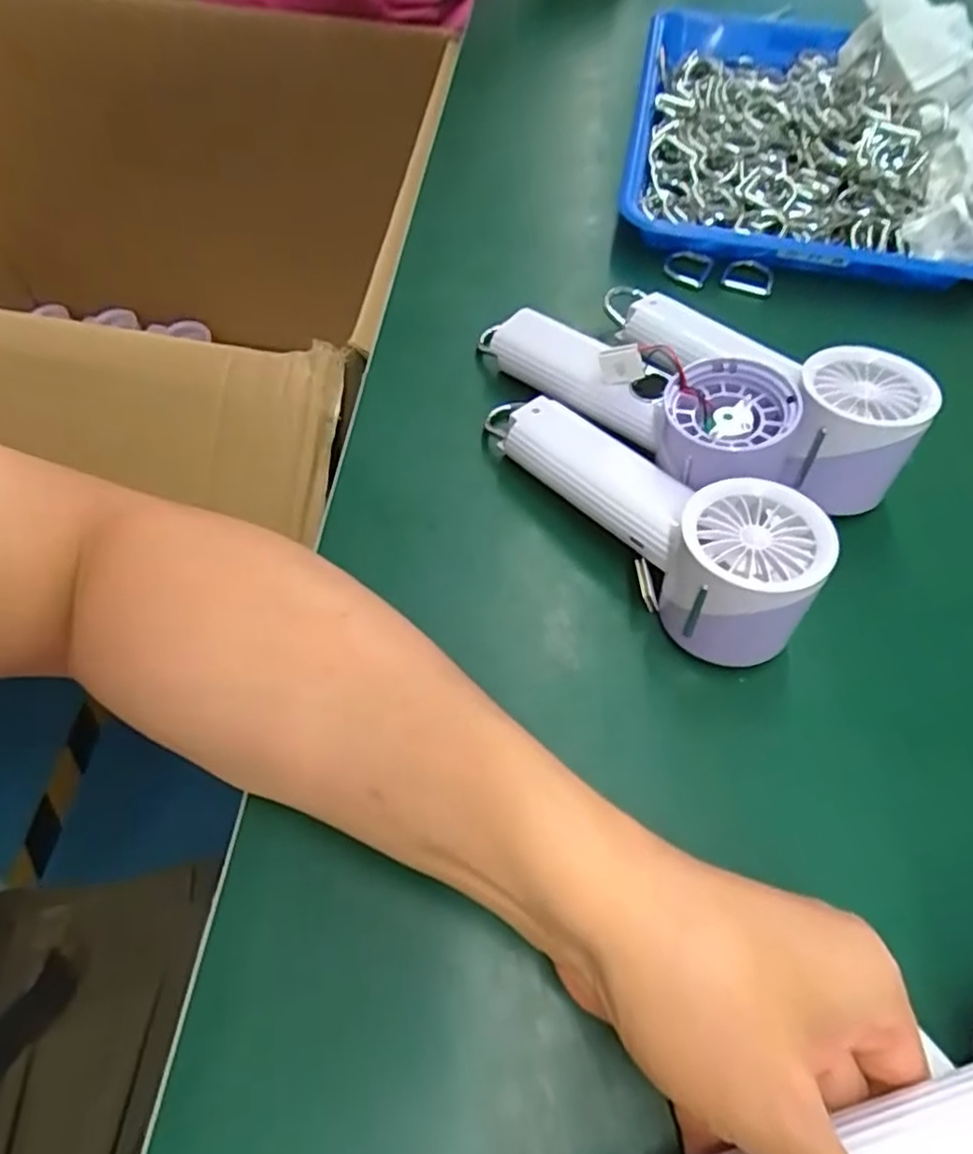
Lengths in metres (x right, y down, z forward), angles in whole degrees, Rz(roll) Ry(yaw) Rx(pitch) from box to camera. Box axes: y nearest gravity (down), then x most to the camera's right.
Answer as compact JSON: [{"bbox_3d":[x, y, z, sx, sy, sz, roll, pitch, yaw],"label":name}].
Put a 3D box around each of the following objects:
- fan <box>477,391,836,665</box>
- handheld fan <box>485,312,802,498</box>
[{"bbox_3d":[0.077,-0.043,0.340,0.064,0.065,0.192,-31,66,-18],"label":"fan"},{"bbox_3d":[0.075,-0.106,0.376,0.065,0.063,0.188,-37,67,-20],"label":"handheld fan"}]

